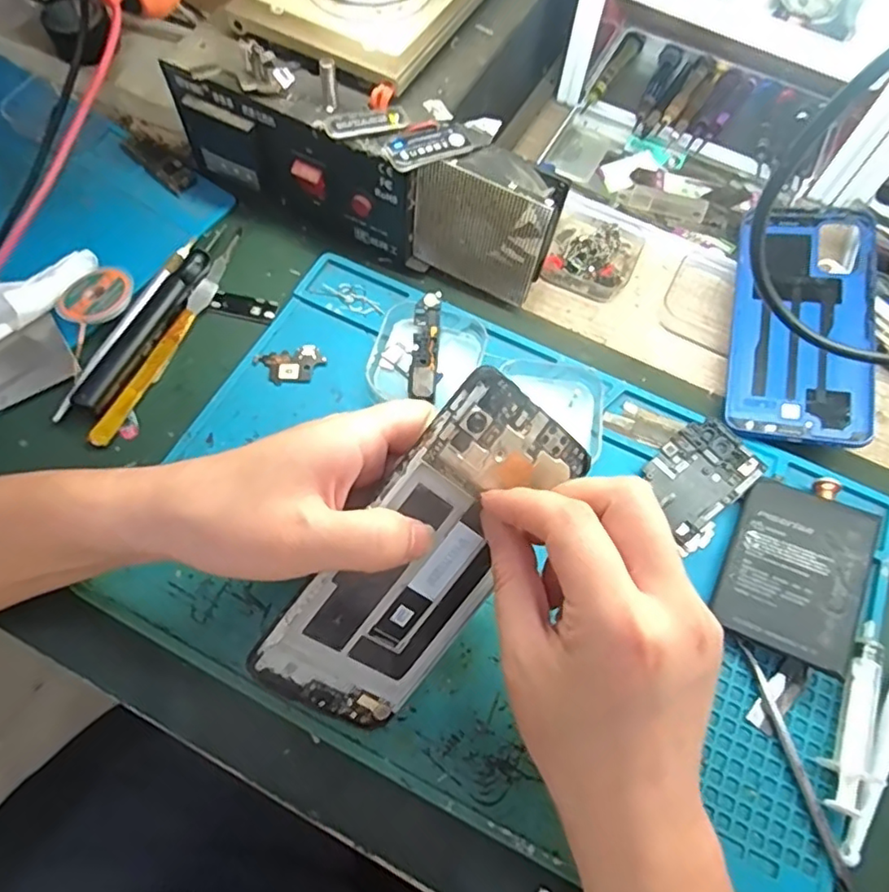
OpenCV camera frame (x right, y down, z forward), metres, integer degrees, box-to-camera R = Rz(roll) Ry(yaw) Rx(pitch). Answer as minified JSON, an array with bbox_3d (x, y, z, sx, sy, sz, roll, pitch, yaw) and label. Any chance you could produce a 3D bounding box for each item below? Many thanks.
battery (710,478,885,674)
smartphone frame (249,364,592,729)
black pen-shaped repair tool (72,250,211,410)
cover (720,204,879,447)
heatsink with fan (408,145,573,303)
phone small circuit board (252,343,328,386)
[{"bbox_3d":[0.183,0.064,0.310,0.062,0.004,0.089,21,67,22],"label":"battery"},{"bbox_3d":[-0.008,0.048,0.256,0.073,0.007,0.158,38,92,-27],"label":"smartphone frame"},{"bbox_3d":[-0.177,-0.072,0.358,0.013,0.012,0.121,23,67,7],"label":"black pen-shaped repair tool"},{"bbox_3d":[0.219,-0.078,0.369,0.080,0.005,0.162,8,73,16],"label":"cover"},{"bbox_3d":[0.023,-0.131,0.362,0.085,0.092,0.031,20,66,6],"label":"heatsink with fan"},{"bbox_3d":[-0.093,-0.049,0.363,0.040,0.004,0.024,-17,68,-10],"label":"phone small circuit board"}]

